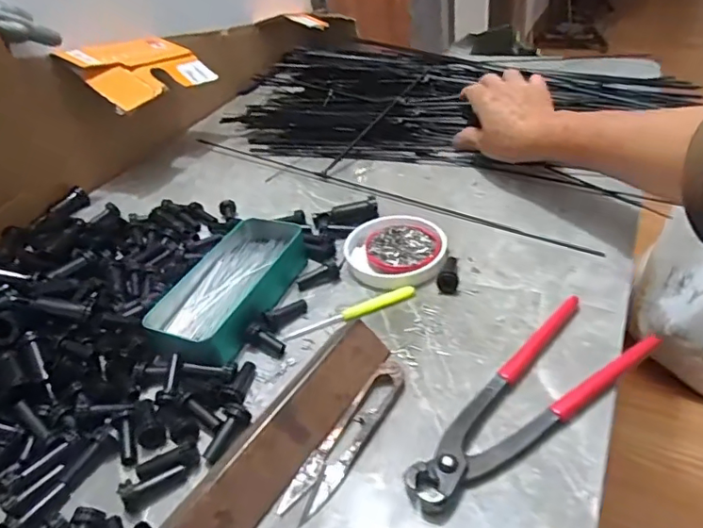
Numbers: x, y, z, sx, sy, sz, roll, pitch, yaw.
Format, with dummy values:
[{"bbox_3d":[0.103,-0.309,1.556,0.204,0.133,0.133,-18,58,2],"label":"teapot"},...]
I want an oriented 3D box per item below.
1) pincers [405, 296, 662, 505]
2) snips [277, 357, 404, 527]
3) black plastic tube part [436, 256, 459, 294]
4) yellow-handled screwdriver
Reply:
[{"bbox_3d":[0.110,0.083,0.337,0.192,0.024,0.069,-30,43,-25],"label":"pincers"},{"bbox_3d":[0.001,0.105,0.336,0.026,0.009,0.124,19,46,31],"label":"snips"},{"bbox_3d":[0.080,0.006,0.439,0.016,0.014,0.043,0,39,12],"label":"black plastic tube part"},{"bbox_3d":[-0.002,0.039,0.422,0.112,0.009,0.012,-19,39,-13],"label":"yellow-handled screwdriver"}]

